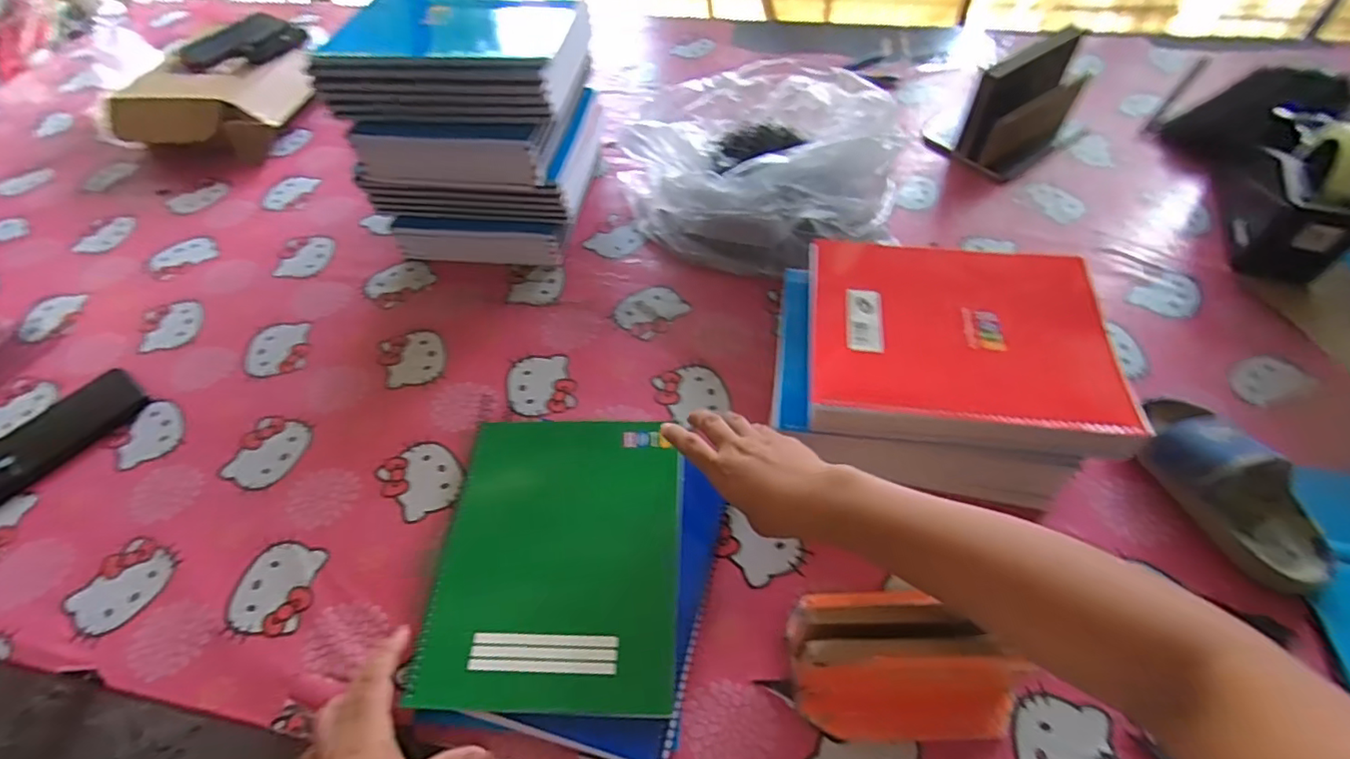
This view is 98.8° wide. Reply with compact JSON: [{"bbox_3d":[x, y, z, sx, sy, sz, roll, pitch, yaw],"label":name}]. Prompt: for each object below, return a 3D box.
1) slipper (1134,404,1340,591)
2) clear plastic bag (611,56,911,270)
[{"bbox_3d":[0.461,0.085,0.478,0.082,0.059,0.173,-17,55,-9],"label":"slipper"},{"bbox_3d":[0.094,-0.262,0.706,0.298,0.159,0.241,-6,54,-2],"label":"clear plastic bag"}]

